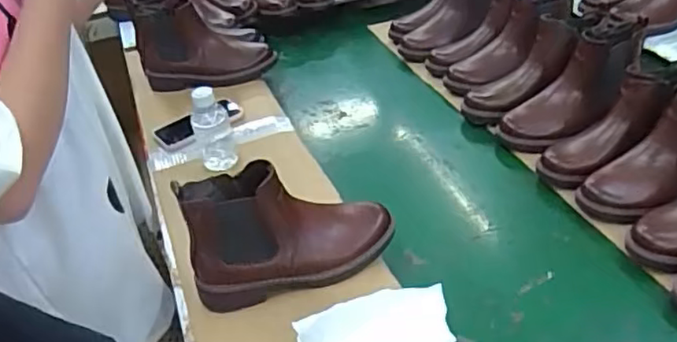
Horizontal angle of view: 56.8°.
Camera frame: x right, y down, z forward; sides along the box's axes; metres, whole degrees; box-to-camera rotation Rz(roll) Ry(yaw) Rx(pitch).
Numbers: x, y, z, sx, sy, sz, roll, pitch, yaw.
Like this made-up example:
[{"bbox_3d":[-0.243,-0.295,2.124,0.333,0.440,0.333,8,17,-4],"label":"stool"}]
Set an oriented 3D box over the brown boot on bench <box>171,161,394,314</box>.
[{"bbox_3d":[-0.059,0.078,0.773,0.265,0.167,0.092,-11,38,-10],"label":"brown boot on bench"}]

